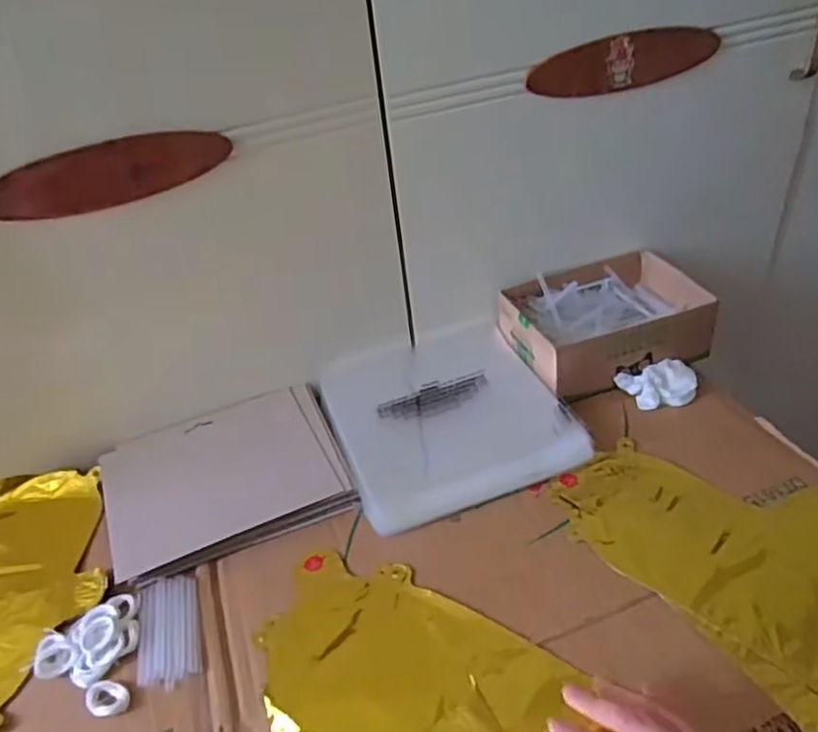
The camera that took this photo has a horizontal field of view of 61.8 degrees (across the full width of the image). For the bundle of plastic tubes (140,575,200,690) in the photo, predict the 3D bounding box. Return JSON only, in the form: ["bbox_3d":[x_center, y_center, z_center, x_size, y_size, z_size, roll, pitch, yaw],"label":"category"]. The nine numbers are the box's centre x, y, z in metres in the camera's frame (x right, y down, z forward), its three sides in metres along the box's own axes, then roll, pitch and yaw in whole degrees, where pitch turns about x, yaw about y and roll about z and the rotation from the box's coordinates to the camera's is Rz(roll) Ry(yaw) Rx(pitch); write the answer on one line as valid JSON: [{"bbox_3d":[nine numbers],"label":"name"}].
[{"bbox_3d":[-0.180,0.196,0.514,0.043,0.005,0.089,-15,39,-9],"label":"bundle of plastic tubes"}]

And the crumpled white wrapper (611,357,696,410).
[{"bbox_3d":[0.241,0.019,0.659,0.067,0.023,0.044,-16,39,-10],"label":"crumpled white wrapper"}]

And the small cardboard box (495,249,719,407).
[{"bbox_3d":[0.201,-0.045,0.709,0.188,0.065,0.143,-17,40,-12],"label":"small cardboard box"}]

